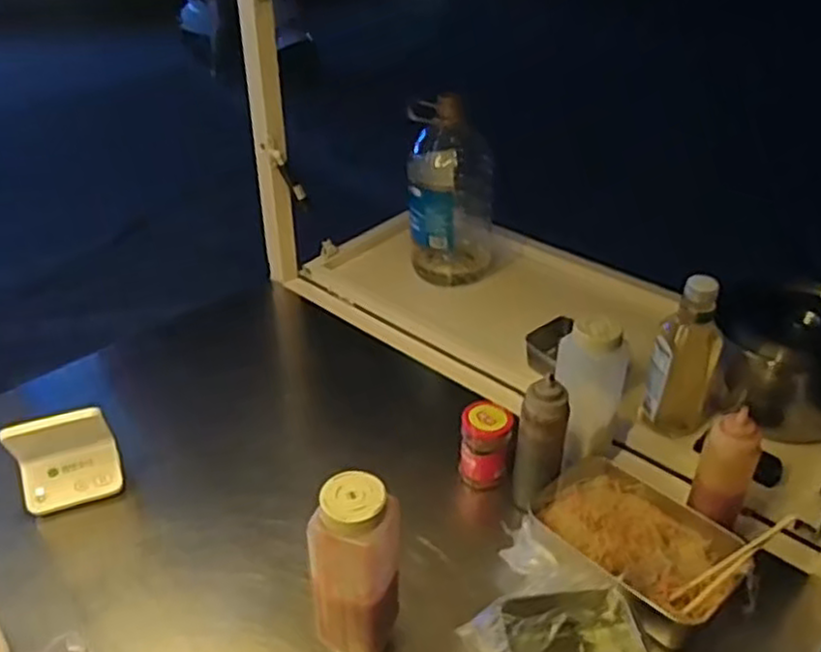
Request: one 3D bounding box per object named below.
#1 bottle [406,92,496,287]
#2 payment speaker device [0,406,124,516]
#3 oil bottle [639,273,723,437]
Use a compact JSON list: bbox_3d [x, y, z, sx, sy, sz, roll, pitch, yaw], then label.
[{"bbox_3d":[0.079,-0.258,1.310,0.151,0.331,0.155,6,33,8],"label":"bottle"},{"bbox_3d":[-0.433,0.160,0.878,0.115,0.128,0.062,-15,36,-20],"label":"payment speaker device"},{"bbox_3d":[0.382,0.038,0.962,0.081,0.234,0.070,18,38,25],"label":"oil bottle"}]

